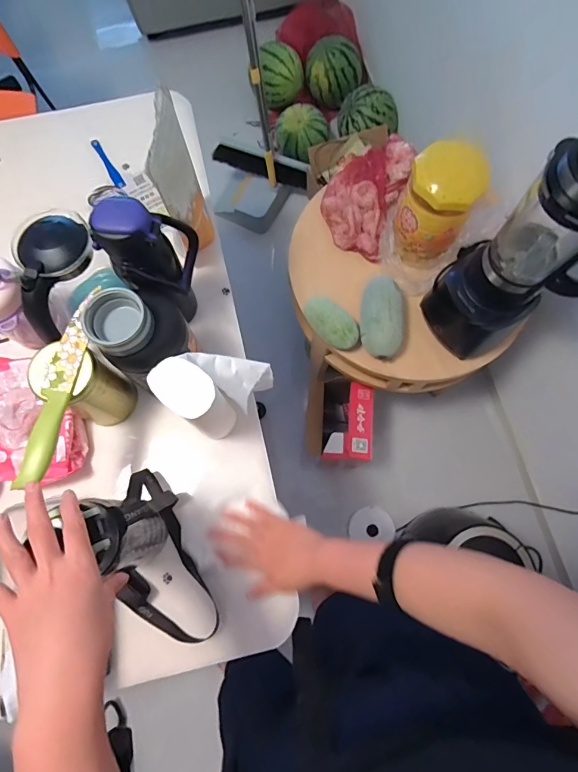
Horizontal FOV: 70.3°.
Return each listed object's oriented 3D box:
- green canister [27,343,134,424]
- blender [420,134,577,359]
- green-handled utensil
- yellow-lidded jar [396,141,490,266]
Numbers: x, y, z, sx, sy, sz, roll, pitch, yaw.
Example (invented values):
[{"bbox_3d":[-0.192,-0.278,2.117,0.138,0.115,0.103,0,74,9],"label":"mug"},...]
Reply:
[{"bbox_3d":[-0.281,0.004,0.574,0.079,0.149,0.075,15,76,4],"label":"green canister"},{"bbox_3d":[0.391,-0.202,0.718,0.170,0.477,0.158,-2,75,0],"label":"blender"},{"bbox_3d":[-0.276,-0.007,0.492,0.033,0.024,0.242,7,76,2],"label":"green-handled utensil"},{"bbox_3d":[0.312,-0.380,0.888,0.143,0.241,0.120,34,78,9],"label":"yellow-lidded jar"}]

